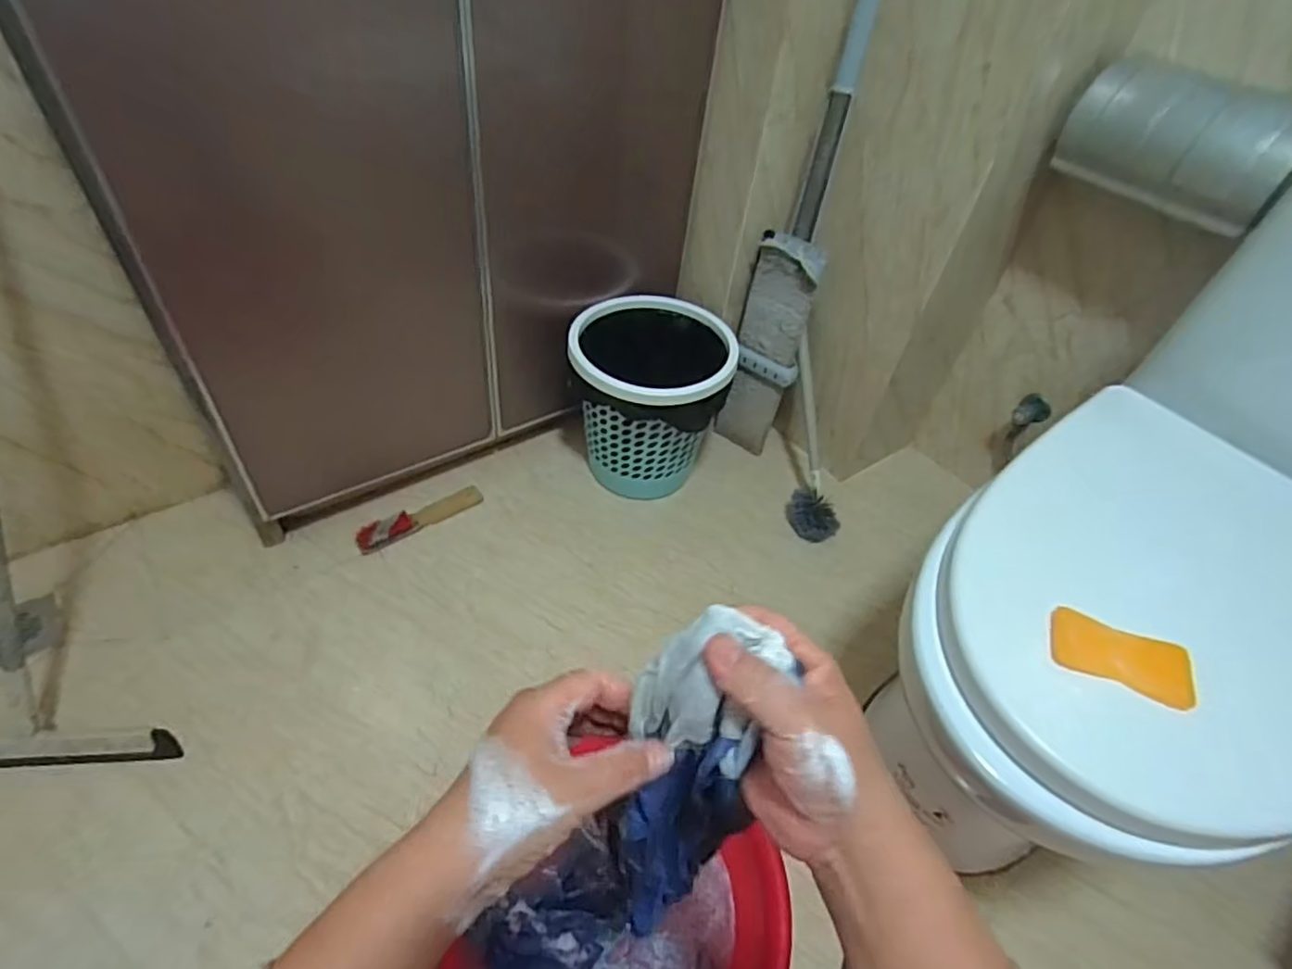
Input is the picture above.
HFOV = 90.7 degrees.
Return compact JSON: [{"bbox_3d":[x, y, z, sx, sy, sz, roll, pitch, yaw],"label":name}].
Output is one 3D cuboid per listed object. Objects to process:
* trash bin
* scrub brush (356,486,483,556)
[{"bbox_3d":[0.006,-0.142,1.099,0.255,0.262,0.221,11,46,2],"label":"trash bin"},{"bbox_3d":[-0.382,0.054,1.084,0.214,0.020,0.048,-25,55,-29],"label":"scrub brush"}]

